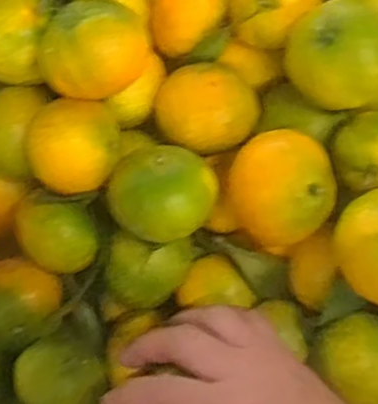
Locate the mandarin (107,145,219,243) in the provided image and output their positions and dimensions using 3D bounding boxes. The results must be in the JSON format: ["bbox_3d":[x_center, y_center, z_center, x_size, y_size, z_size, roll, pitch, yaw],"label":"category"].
[{"bbox_3d":[-0.014,-0.001,0.395,0.057,0.045,0.050,-5,66,-4],"label":"mandarin"}]

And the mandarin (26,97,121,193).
[{"bbox_3d":[-0.065,-0.029,0.399,0.049,0.042,0.055,-3,65,-3],"label":"mandarin"}]

